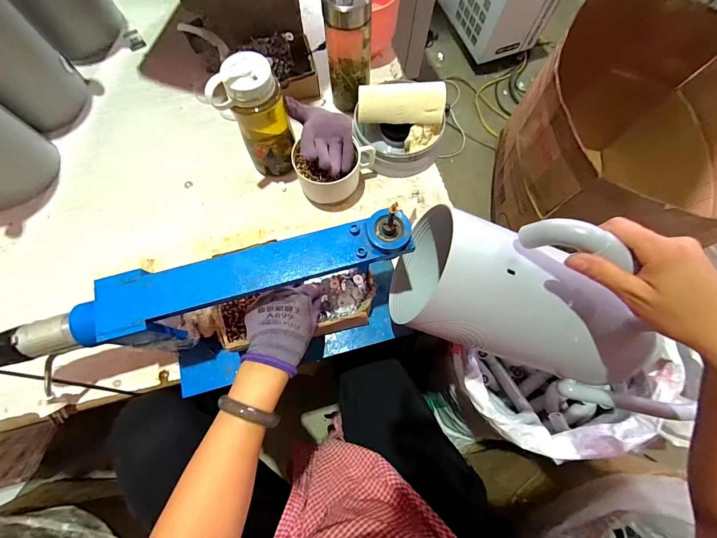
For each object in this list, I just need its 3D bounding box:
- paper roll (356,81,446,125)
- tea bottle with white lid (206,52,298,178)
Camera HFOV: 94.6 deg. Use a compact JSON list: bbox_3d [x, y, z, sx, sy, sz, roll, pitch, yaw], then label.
[{"bbox_3d":[0.071,-0.275,0.547,0.143,0.041,0.053,0,74,-1],"label":"paper roll"},{"bbox_3d":[-0.153,-0.220,0.513,0.091,0.184,0.085,-9,74,-3],"label":"tea bottle with white lid"}]

